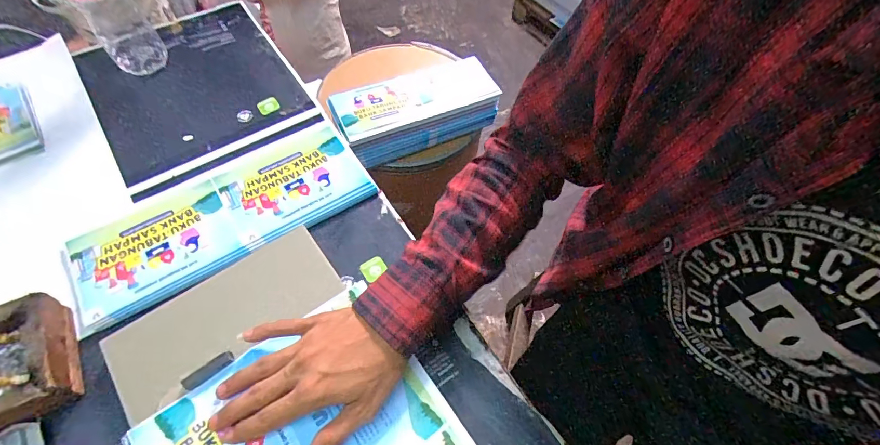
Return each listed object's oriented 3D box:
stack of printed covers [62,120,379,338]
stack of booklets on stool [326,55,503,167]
[{"bbox_3d":[-0.235,-0.009,0.434,0.306,0.013,0.126,-31,66,-19],"label":"stack of printed covers"},{"bbox_3d":[-0.040,-0.210,0.753,0.310,0.082,0.111,-21,63,-14],"label":"stack of booklets on stool"}]

